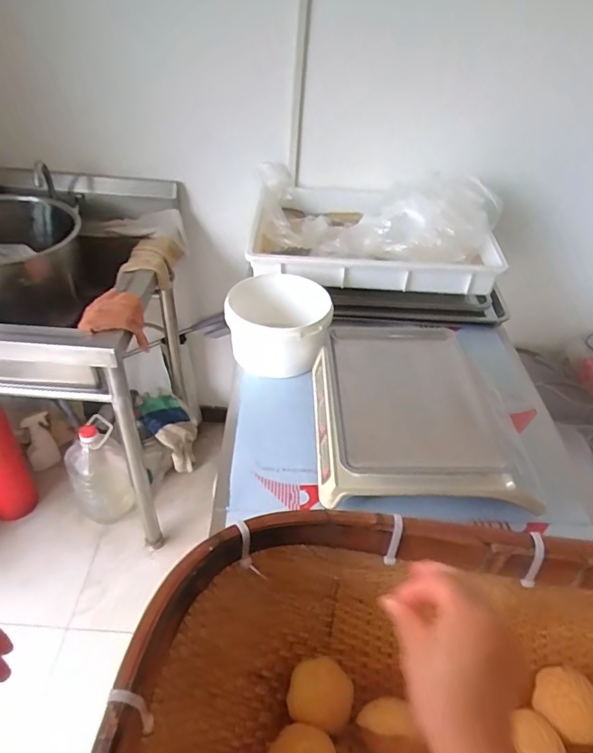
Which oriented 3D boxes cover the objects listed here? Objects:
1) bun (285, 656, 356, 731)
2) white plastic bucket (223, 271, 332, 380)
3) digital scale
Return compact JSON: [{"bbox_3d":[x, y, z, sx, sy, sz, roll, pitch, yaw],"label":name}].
[{"bbox_3d":[0.025,0.340,0.555,0.069,0.033,0.064,9,41,5],"label":"bun"},{"bbox_3d":[-0.041,-0.119,1.117,0.217,0.127,0.215,3,41,-3],"label":"white plastic bucket"},{"bbox_3d":[0.195,0.045,0.873,0.321,0.098,0.372,2,41,-3],"label":"digital scale"}]

